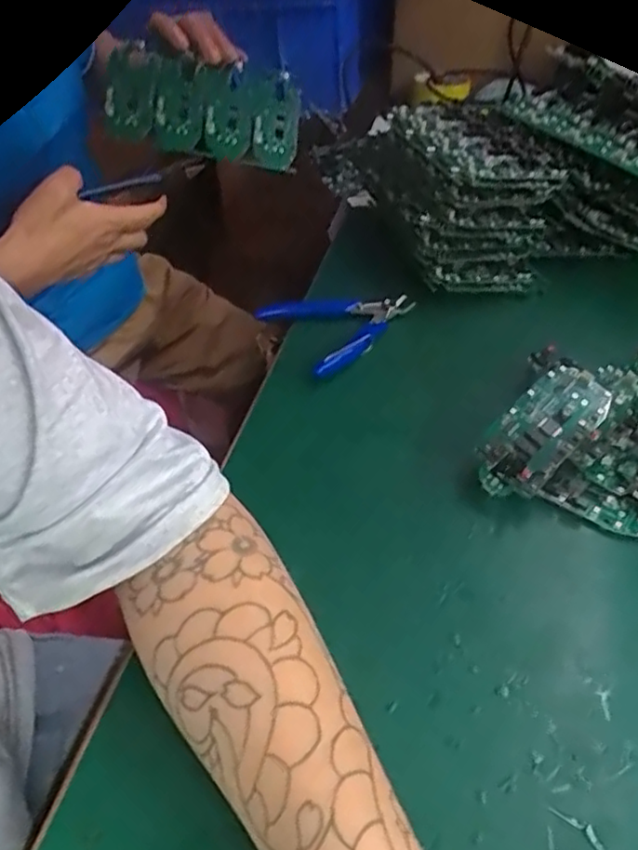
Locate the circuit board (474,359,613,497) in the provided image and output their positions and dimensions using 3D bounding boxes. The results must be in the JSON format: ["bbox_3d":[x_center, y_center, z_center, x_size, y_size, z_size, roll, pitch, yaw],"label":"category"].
[{"bbox_3d":[0.134,0.002,0.392,0.045,0.016,0.098,34,68,30],"label":"circuit board"}]

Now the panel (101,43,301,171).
[{"bbox_3d":[-0.113,-0.313,0.646,0.188,0.094,0.018,3,-1,-13],"label":"panel"}]

